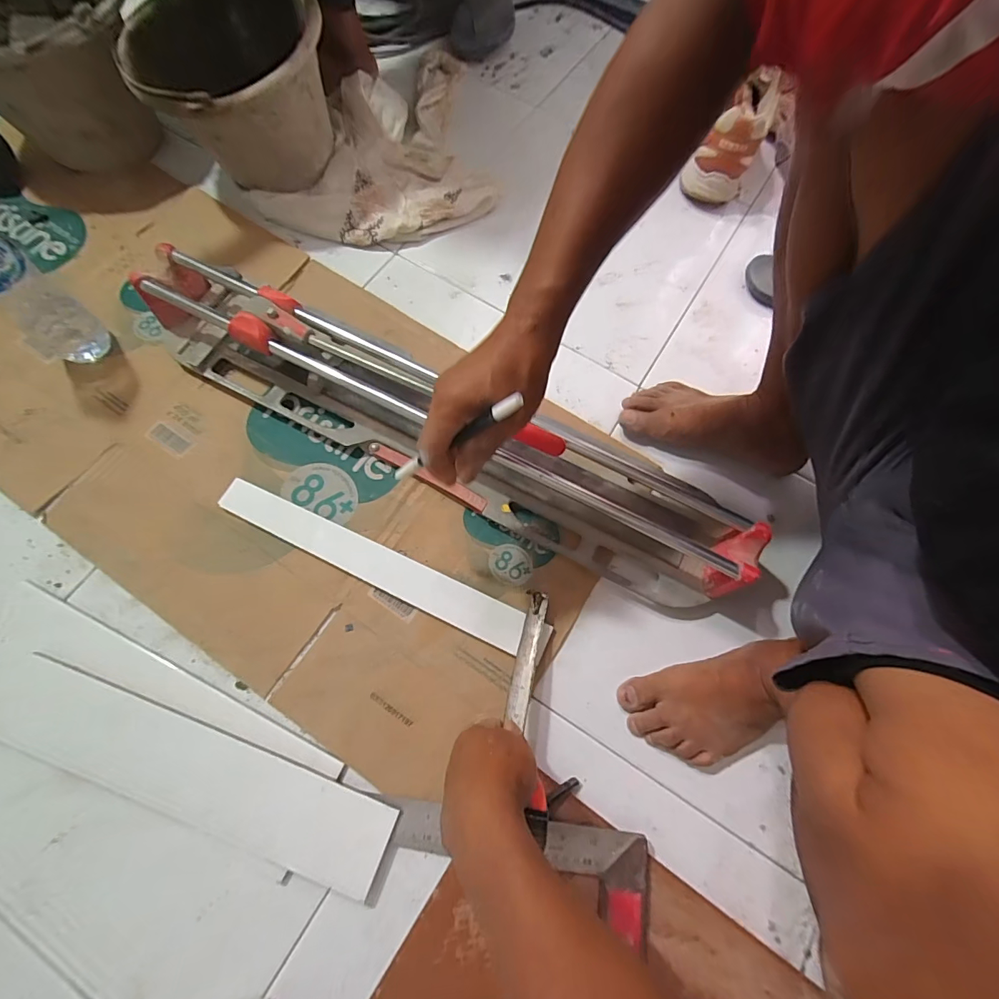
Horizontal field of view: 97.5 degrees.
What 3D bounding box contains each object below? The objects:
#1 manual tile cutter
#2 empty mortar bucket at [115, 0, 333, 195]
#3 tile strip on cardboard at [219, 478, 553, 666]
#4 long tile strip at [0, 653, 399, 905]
[{"bbox_3d":[-0.076,-0.098,0.501,0.741,0.096,0.150,26,72,6],"label":"manual tile cutter"},{"bbox_3d":[-0.342,-0.549,0.582,0.228,0.190,0.232,1,71,-2],"label":"empty mortar bucket"},{"bbox_3d":[-0.129,0.073,0.486,0.388,0.013,0.046,24,72,6],"label":"tile strip on cardboard"},{"bbox_3d":[-0.289,0.260,0.417,0.387,0.012,0.078,20,71,4],"label":"long tile strip"}]

